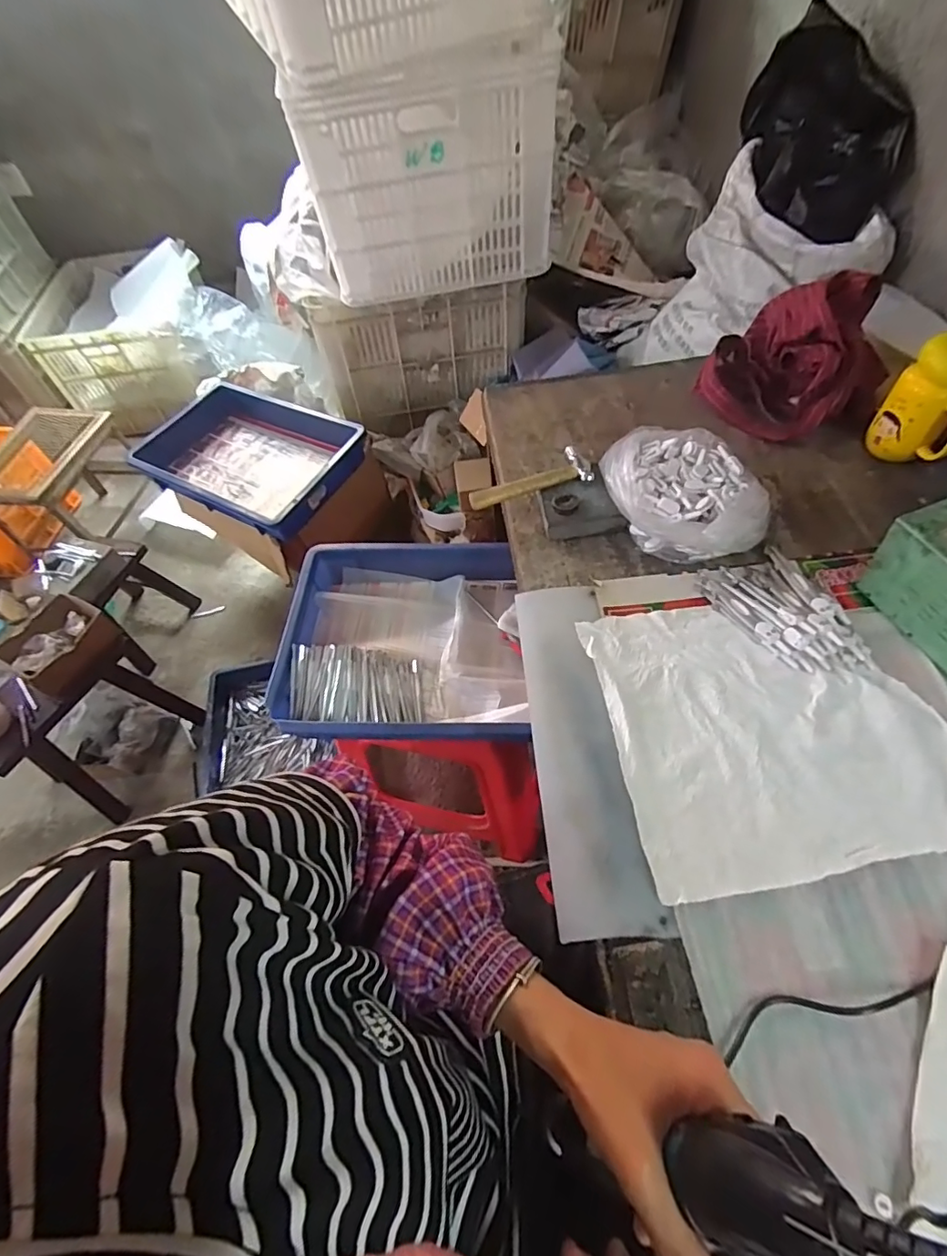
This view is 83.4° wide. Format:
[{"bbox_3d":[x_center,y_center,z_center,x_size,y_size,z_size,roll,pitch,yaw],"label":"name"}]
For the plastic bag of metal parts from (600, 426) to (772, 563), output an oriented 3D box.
[{"bbox_3d":[0.244,-0.163,0.635,0.161,0.064,0.176,-5,57,1],"label":"plastic bag of metal parts"}]

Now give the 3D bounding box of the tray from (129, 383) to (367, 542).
[{"bbox_3d":[-0.473,-0.371,1.132,0.460,0.080,0.316,26,62,19],"label":"tray"}]

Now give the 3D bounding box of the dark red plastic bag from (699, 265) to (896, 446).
[{"bbox_3d":[0.425,-0.354,0.702,0.214,0.134,0.168,26,62,19],"label":"dark red plastic bag"}]

